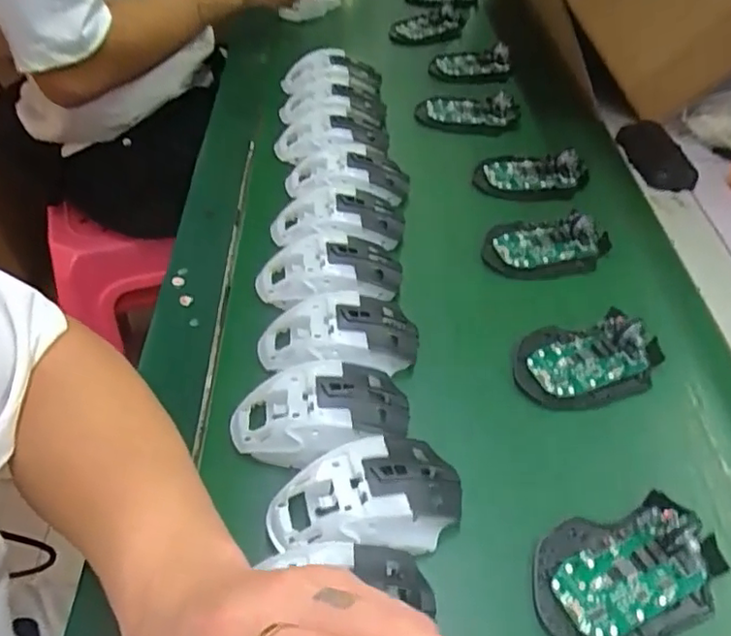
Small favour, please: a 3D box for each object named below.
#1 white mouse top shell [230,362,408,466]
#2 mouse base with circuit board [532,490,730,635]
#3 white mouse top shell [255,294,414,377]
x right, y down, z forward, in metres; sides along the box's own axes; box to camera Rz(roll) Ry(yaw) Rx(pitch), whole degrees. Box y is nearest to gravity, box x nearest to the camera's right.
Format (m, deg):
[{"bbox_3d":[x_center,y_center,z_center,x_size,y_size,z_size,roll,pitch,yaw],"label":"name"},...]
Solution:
[{"bbox_3d":[-0.029,0.063,0.411,0.114,0.031,0.063,-7,48,-8],"label":"white mouse top shell"},{"bbox_3d":[0.154,0.144,0.356,0.113,0.025,0.074,-10,49,-11],"label":"mouse base with circuit board"},{"bbox_3d":[-0.019,0.012,0.458,0.115,0.031,0.064,-4,48,-6],"label":"white mouse top shell"}]

